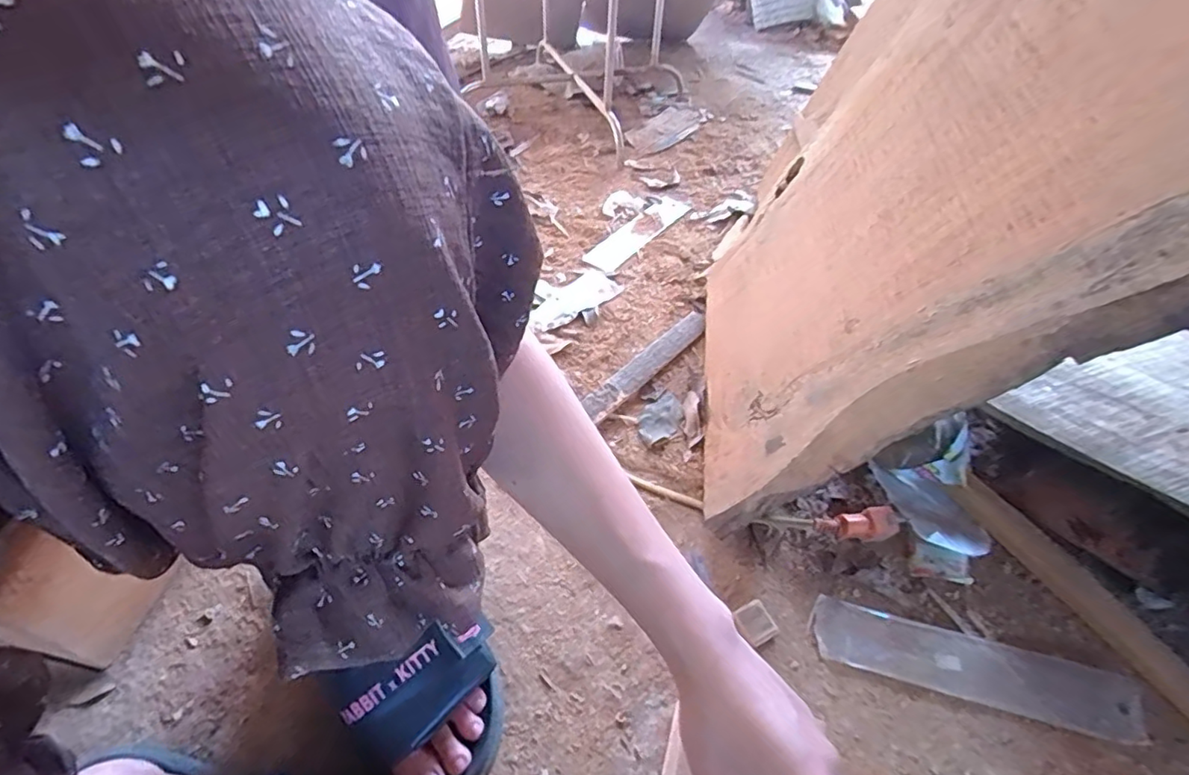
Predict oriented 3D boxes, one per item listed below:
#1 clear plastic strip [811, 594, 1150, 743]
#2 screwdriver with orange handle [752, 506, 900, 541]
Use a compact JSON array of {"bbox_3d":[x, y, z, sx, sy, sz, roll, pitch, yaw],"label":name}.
[{"bbox_3d":[0.324,0.239,0.511,0.263,0.009,0.055,14,49,7],"label":"clear plastic strip"},{"bbox_3d":[0.226,0.132,0.580,0.128,0.027,0.028,-2,47,15],"label":"screwdriver with orange handle"}]

